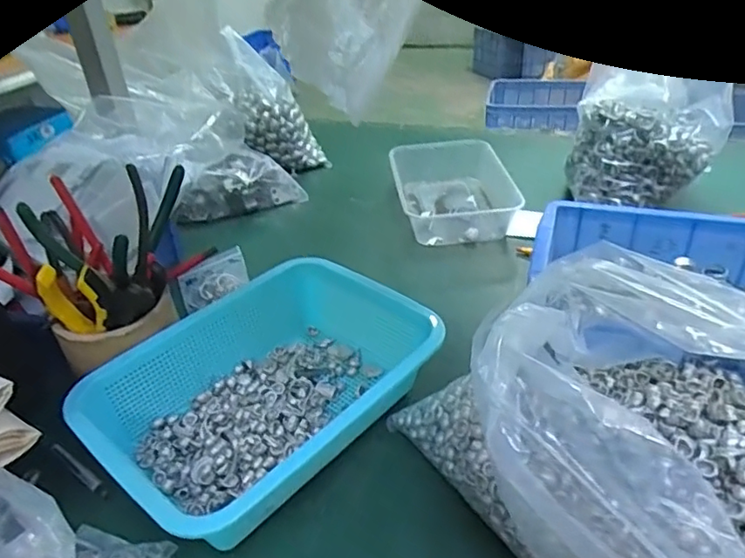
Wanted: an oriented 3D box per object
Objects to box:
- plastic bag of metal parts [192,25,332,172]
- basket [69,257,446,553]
[{"bbox_3d":[-0.150,-0.241,0.862,0.080,0.233,0.074,-34,33,11],"label":"plastic bag of metal parts"},{"bbox_3d":[-0.088,0.098,0.493,0.196,0.080,0.263,26,44,36],"label":"basket"}]

